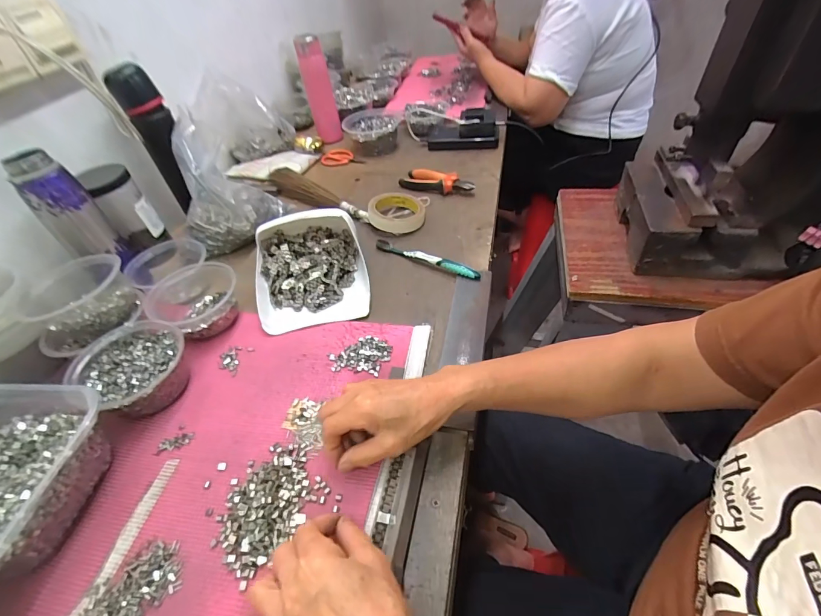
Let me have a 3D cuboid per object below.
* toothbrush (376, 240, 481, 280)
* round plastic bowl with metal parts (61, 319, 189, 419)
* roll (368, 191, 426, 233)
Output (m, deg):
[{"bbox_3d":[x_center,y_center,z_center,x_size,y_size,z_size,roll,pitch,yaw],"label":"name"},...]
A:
[{"bbox_3d":[0.023,-0.077,0.585,0.183,0.021,0.017,23,53,26],"label":"toothbrush"},{"bbox_3d":[-0.321,0.072,0.453,0.116,0.057,0.102,18,51,22],"label":"round plastic bowl with metal parts"},{"bbox_3d":[-0.025,-0.175,0.675,0.096,0.028,0.100,-3,46,3],"label":"roll"}]

